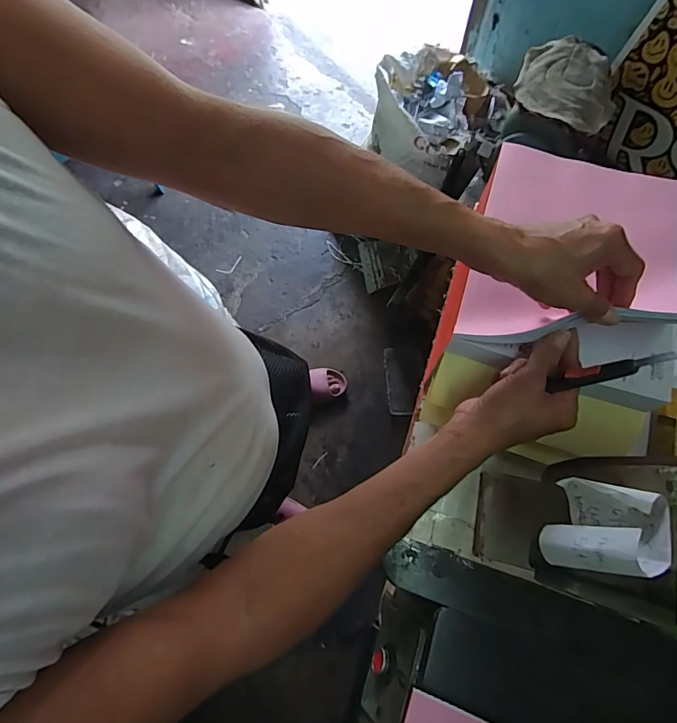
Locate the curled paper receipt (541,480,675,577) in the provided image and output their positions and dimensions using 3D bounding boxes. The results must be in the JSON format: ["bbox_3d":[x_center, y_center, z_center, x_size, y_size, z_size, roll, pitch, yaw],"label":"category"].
[{"bbox_3d":[0.189,0.120,0.303,0.029,0.075,0.062,43,64,-8],"label":"curled paper receipt"}]

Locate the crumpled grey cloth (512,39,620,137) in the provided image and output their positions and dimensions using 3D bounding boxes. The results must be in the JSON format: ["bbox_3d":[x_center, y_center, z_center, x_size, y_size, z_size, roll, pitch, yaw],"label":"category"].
[{"bbox_3d":[0.417,-0.503,0.767,0.182,0.038,0.189,29,72,11],"label":"crumpled grey cloth"}]

